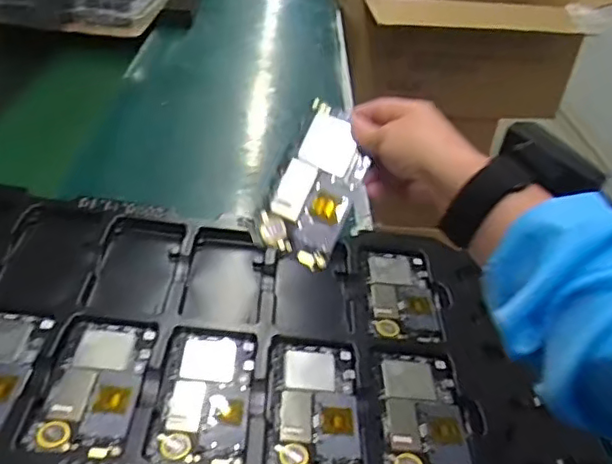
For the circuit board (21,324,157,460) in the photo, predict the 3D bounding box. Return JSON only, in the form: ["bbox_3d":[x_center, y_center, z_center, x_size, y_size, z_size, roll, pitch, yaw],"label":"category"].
[{"bbox_3d":[-0.157,0.115,0.458,0.068,0.004,0.120,6,34,-5],"label":"circuit board"}]

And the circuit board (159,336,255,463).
[{"bbox_3d":[-0.073,0.125,0.468,0.063,0.007,0.122,3,36,-6],"label":"circuit board"}]

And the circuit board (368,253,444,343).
[{"bbox_3d":[0.095,0.060,0.600,0.063,0.007,0.123,5,36,-3],"label":"circuit board"}]

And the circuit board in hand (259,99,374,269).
[{"bbox_3d":[0.011,-0.037,0.479,0.060,0.010,0.117,24,83,7],"label":"circuit board in hand"}]

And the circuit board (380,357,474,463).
[{"bbox_3d":[0.092,0.143,0.481,0.063,0.006,0.120,6,36,-2],"label":"circuit board"}]

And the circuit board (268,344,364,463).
[{"bbox_3d":[0.008,0.132,0.474,0.064,0.004,0.124,5,36,-3],"label":"circuit board"}]

